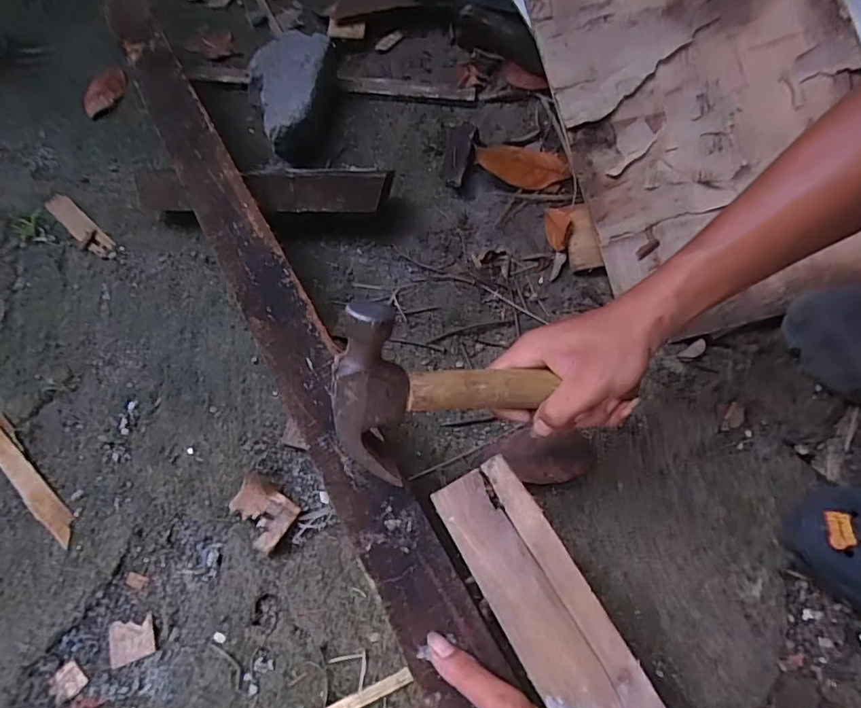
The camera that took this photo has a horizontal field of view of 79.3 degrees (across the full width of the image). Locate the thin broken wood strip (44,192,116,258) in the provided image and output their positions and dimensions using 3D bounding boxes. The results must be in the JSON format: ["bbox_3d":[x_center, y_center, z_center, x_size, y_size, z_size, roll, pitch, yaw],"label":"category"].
[{"bbox_3d":[-0.445,-0.162,0.663,0.129,0.004,0.029,40,84,12],"label":"thin broken wood strip"}]

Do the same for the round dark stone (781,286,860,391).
[{"bbox_3d":[0.410,-0.015,0.512,0.066,0.079,0.103,-26,64,-11],"label":"round dark stone"}]

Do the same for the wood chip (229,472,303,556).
[{"bbox_3d":[-0.157,0.148,0.485,0.061,0.021,0.047,33,68,18],"label":"wood chip"}]

